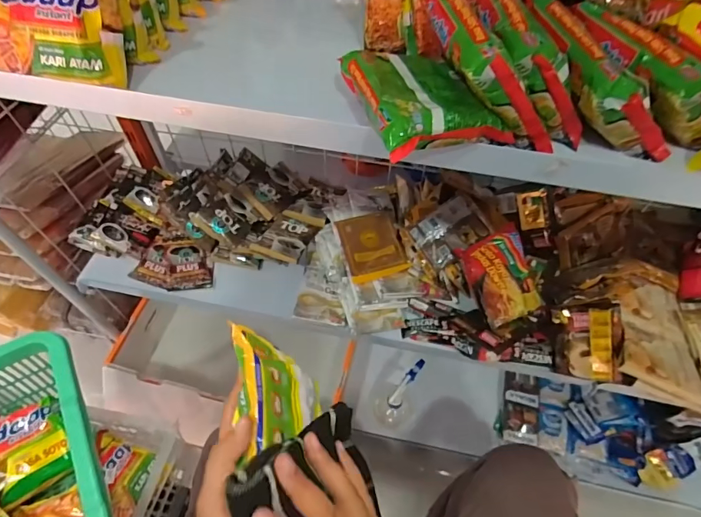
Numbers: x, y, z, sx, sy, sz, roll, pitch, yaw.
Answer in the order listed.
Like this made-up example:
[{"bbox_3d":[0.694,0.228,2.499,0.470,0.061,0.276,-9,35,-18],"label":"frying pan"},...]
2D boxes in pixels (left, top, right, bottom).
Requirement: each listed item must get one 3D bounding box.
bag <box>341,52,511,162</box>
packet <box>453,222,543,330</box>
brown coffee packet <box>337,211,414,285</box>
[{"bbox_3d":[0.057,-0.136,0.347,0.101,0.027,0.131,-13,56,-10],"label":"bag"},{"bbox_3d":[0.226,0.028,0.638,0.094,0.023,0.127,-24,92,-4],"label":"packet"},{"bbox_3d":[0.035,-0.022,0.688,0.093,0.017,0.114,-13,56,-9],"label":"brown coffee packet"}]

